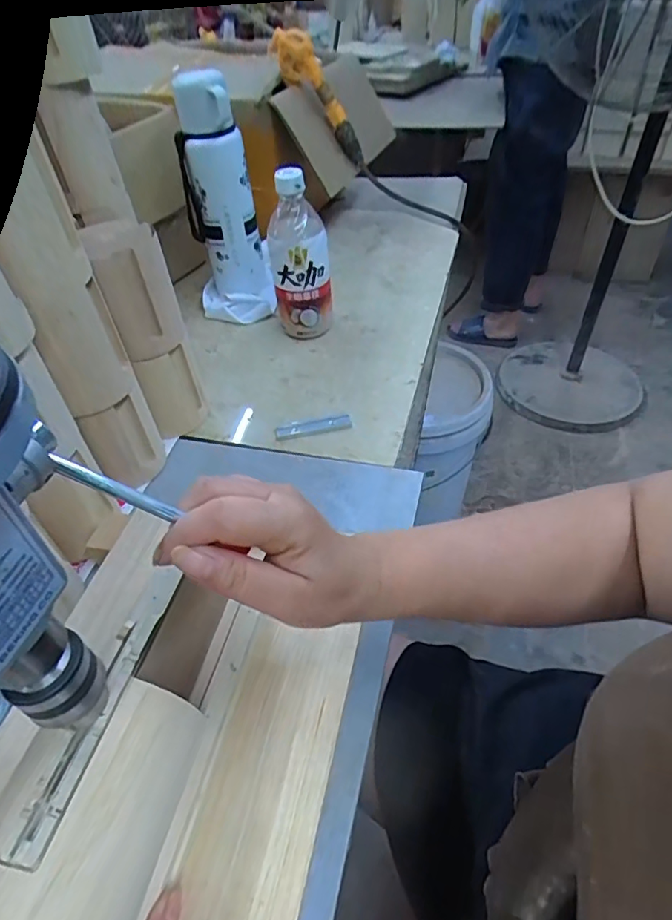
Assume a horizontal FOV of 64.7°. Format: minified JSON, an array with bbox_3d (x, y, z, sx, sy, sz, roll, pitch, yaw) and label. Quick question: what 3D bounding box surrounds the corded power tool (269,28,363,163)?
[{"bbox_3d":[-0.019,-0.493,0.729,0.054,0.182,0.044,-26,39,26],"label":"corded power tool"}]

